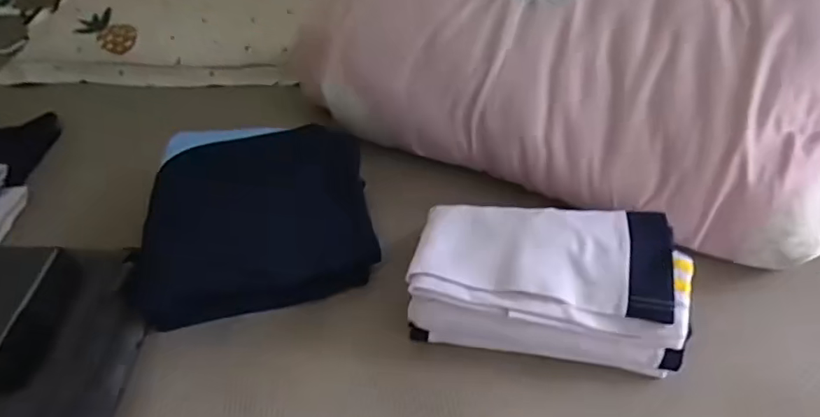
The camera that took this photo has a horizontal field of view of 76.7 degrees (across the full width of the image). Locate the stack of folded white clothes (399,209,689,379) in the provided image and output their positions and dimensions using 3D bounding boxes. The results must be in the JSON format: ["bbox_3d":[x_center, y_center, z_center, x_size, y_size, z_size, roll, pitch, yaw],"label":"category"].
[{"bbox_3d":[0.135,0.069,0.519,0.254,0.076,0.142,7,47,12],"label":"stack of folded white clothes"}]

